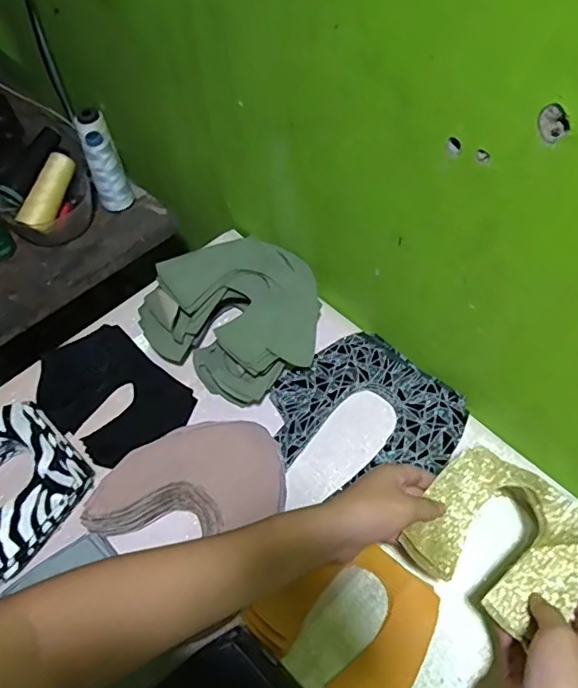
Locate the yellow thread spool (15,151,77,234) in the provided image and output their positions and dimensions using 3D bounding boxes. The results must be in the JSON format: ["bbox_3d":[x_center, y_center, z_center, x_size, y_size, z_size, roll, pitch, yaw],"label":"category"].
[{"bbox_3d":[-0.324,-0.204,0.735,0.035,0.039,0.120,15,74,11],"label":"yellow thread spool"}]

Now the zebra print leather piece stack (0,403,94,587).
[{"bbox_3d":[-0.281,0.139,0.537,0.136,0.034,0.161,-36,63,-20],"label":"zebra print leather piece stack"}]

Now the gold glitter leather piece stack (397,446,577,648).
[{"bbox_3d":[0.175,0.155,0.441,0.126,0.018,0.120,32,63,20],"label":"gold glitter leather piece stack"}]

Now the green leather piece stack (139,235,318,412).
[{"bbox_3d":[-0.053,-0.037,0.633,0.186,0.078,0.183,29,63,19],"label":"green leather piece stack"}]

